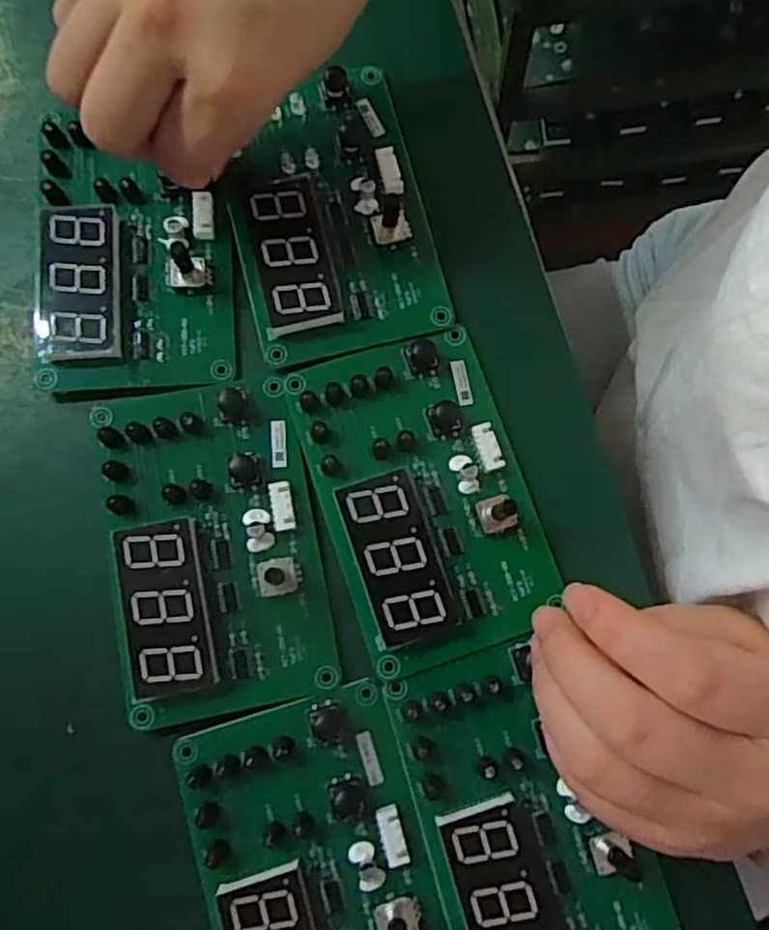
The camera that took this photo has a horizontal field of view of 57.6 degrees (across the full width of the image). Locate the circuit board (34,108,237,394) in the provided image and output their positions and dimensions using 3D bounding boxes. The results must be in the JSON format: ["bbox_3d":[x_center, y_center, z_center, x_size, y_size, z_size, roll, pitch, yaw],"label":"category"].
[{"bbox_3d":[-0.099,-0.087,0.277,0.073,0.015,0.113,-6,79,-1],"label":"circuit board"}]

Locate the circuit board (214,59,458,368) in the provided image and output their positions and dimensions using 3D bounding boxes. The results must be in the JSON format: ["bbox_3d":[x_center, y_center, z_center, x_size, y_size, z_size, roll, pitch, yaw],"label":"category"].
[{"bbox_3d":[-0.023,-0.104,0.281,0.074,0.012,0.116,-14,80,-3],"label":"circuit board"}]

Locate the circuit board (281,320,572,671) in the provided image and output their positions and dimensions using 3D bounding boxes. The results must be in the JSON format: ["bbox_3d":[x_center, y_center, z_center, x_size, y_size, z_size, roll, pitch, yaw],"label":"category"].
[{"bbox_3d":[0.015,0.010,0.262,0.074,0.012,0.118,-18,80,-4],"label":"circuit board"}]

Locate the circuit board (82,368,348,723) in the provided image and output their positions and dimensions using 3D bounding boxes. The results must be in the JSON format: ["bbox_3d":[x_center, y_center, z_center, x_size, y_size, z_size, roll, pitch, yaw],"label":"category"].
[{"bbox_3d":[-0.064,0.029,0.258,0.075,0.014,0.117,-11,79,-2],"label":"circuit board"}]

